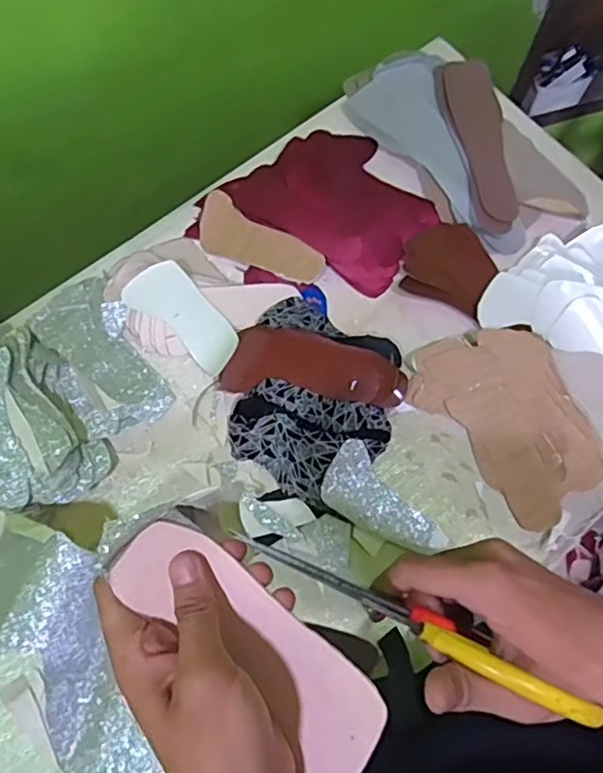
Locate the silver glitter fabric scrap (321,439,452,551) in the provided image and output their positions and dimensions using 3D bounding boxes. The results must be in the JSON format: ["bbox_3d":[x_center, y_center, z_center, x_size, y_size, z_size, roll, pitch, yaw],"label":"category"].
[{"bbox_3d":[0.084,0.131,0.670,0.070,0.018,0.146,-41,76,-14],"label":"silver glitter fabric scrap"}]

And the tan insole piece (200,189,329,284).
[{"bbox_3d":[-0.055,-0.173,0.766,0.166,0.013,0.066,34,101,7],"label":"tan insole piece"}]

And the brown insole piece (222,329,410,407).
[{"bbox_3d":[0.016,-0.024,0.690,0.198,0.013,0.073,6,88,2],"label":"brown insole piece"}]

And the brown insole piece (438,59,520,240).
[{"bbox_3d":[0.230,-0.311,0.799,0.091,0.014,0.241,-3,76,-23],"label":"brown insole piece"}]

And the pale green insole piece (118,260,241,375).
[{"bbox_3d":[-0.134,-0.084,0.721,0.154,0.009,0.070,40,98,13],"label":"pale green insole piece"}]

